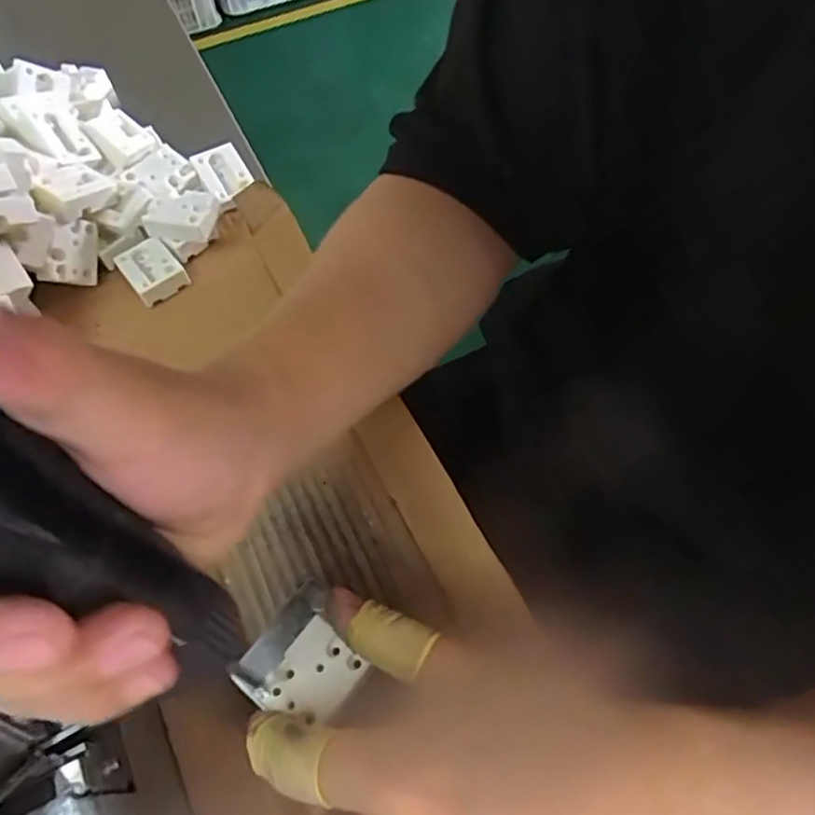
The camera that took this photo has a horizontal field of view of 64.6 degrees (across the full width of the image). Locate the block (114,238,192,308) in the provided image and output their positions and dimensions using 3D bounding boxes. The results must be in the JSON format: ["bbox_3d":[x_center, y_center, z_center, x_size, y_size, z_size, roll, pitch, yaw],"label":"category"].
[{"bbox_3d":[-0.147,-0.079,0.367,0.029,0.011,0.037,-37,65,-18],"label":"block"}]

